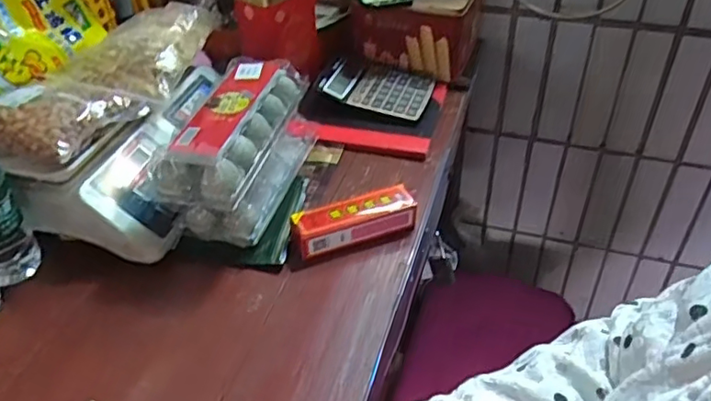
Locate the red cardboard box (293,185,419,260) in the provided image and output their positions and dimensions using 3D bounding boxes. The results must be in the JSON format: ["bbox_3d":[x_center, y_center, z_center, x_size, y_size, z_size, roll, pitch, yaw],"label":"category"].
[{"bbox_3d":[0.001,0.022,0.638,0.130,0.044,0.039,-14,39,-16],"label":"red cardboard box"}]

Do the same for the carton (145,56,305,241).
[{"bbox_3d":[-0.127,-0.064,0.645,0.084,0.105,0.214,12,52,16],"label":"carton"}]

